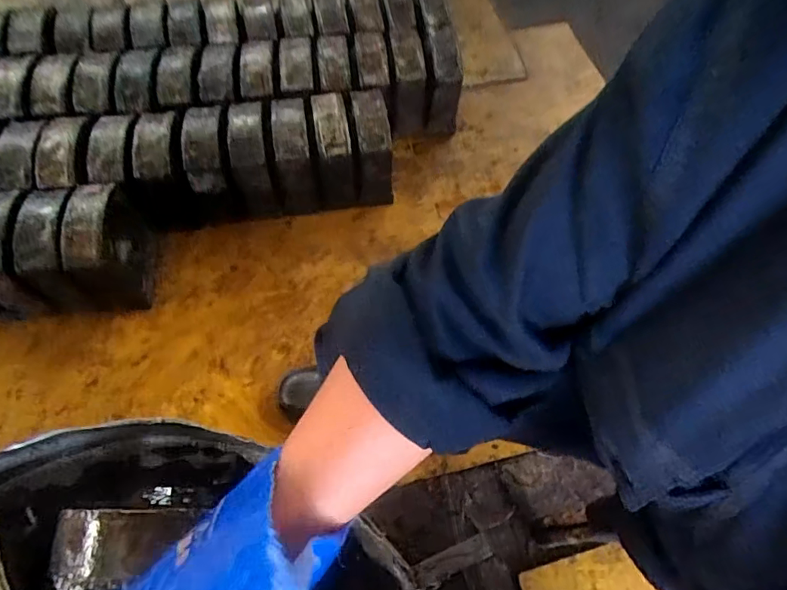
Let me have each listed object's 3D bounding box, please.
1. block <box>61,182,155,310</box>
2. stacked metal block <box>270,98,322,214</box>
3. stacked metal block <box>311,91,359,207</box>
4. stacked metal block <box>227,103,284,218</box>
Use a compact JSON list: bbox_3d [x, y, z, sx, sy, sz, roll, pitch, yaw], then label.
[{"bbox_3d":[-0.476,-0.080,0.852,0.079,0.177,0.167,-7,62,-6],"label":"block"},{"bbox_3d":[-0.189,-0.265,0.961,0.067,0.168,0.147,-8,62,-6],"label":"stacked metal block"},{"bbox_3d":[-0.110,-0.266,0.945,0.067,0.167,0.133,-7,62,-6],"label":"stacked metal block"},{"bbox_3d":[-0.265,-0.249,0.948,0.068,0.161,0.158,-9,62,-7],"label":"stacked metal block"}]

